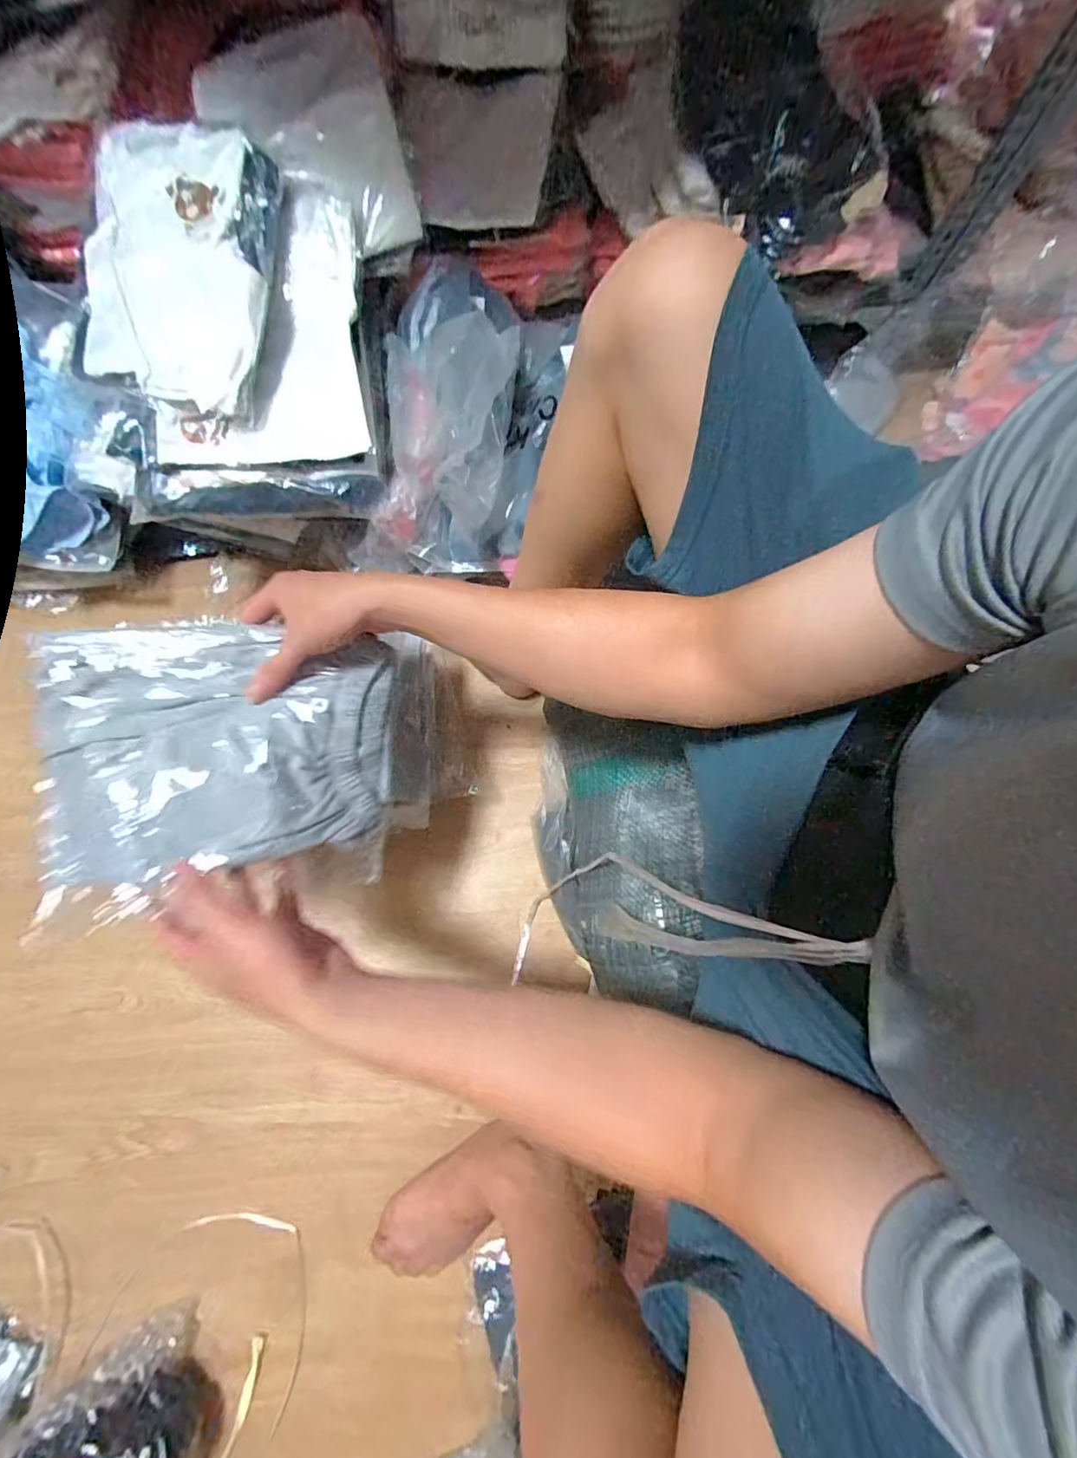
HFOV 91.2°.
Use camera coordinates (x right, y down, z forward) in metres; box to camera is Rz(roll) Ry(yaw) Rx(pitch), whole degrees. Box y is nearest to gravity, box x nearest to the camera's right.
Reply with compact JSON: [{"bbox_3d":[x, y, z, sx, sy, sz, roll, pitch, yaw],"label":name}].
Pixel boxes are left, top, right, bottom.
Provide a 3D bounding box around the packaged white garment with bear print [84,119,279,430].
[{"bbox_3d":[-0.379,-0.479,0.549,0.192,0.029,0.288,2,89,2],"label":"packaged white garment with bear print"}]

